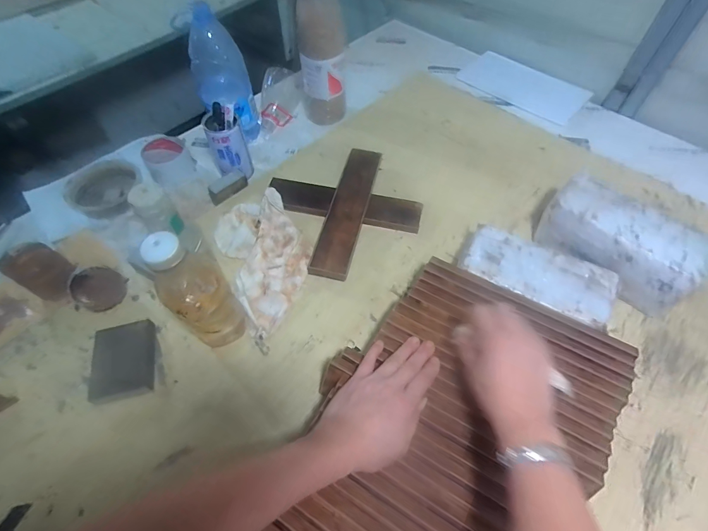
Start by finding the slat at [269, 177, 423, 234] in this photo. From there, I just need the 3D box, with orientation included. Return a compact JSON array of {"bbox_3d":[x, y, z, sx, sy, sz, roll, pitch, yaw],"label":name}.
[{"bbox_3d":[-0.016,-0.107,0.648,0.270,0.020,0.064,9,61,2],"label":"slat"}]

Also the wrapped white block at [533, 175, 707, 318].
[{"bbox_3d":[0.396,-0.031,0.562,0.212,0.106,0.115,37,64,22],"label":"wrapped white block"}]

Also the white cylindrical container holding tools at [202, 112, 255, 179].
[{"bbox_3d":[-0.229,-0.218,0.671,0.063,0.135,0.057,-14,58,-10],"label":"white cylindrical container holding tools"}]

